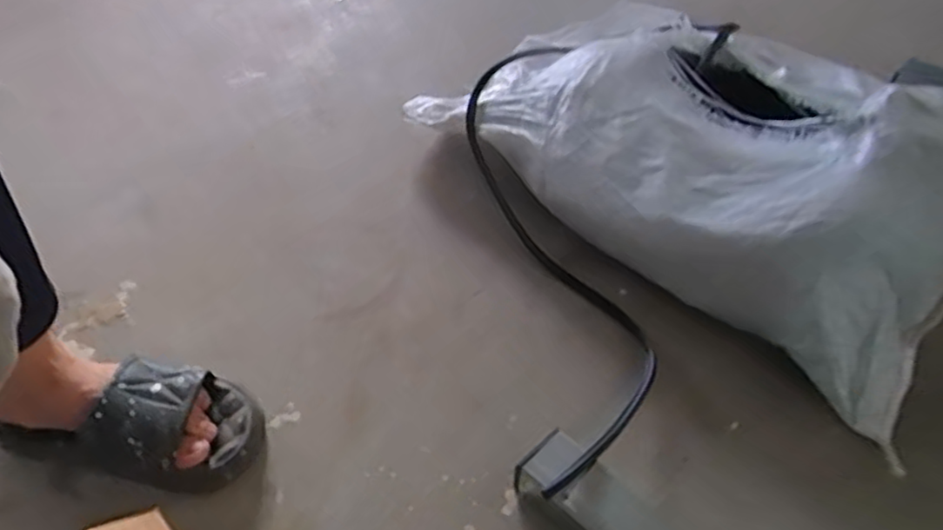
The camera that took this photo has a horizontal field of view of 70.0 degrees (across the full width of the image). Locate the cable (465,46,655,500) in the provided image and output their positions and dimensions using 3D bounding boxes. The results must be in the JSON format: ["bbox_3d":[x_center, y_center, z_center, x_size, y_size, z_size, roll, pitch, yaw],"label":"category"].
[{"bbox_3d":[0.085,-0.038,0.699,0.129,0.102,0.539,-7,48,-4],"label":"cable"}]

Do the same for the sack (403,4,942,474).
[{"bbox_3d":[0.243,-0.137,0.746,0.605,0.161,0.349,33,57,28],"label":"sack"}]

